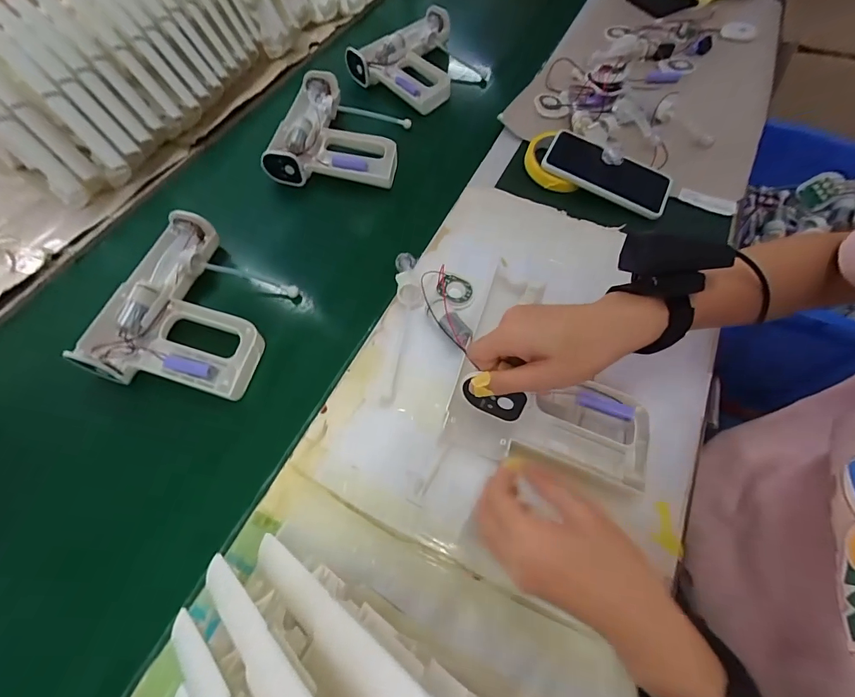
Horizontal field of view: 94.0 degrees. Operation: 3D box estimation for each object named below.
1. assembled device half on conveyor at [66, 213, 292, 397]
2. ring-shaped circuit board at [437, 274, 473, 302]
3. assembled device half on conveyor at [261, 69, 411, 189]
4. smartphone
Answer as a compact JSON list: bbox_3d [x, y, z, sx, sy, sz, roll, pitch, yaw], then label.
[{"bbox_3d":[-0.269,-0.058,0.462,0.194,0.041,0.217,7,62,5],"label":"assembled device half on conveyor"},{"bbox_3d":[0.032,-0.069,0.456,0.038,0.008,0.031,26,65,15],"label":"ring-shaped circuit board"},{"bbox_3d":[-0.131,-0.344,0.613,0.205,0.040,0.229,6,62,5],"label":"assembled device half on conveyor"},{"bbox_3d":[0.242,-0.239,0.534,0.165,0.014,0.088,27,69,6],"label":"smartphone"}]

